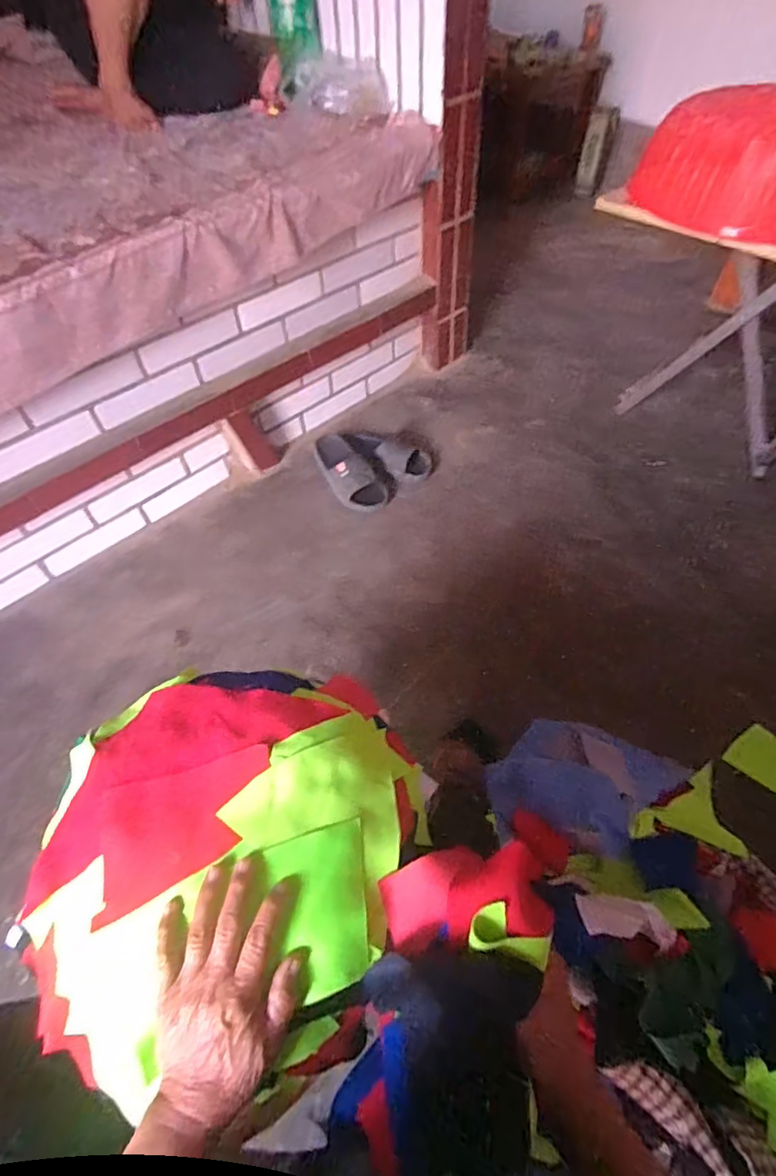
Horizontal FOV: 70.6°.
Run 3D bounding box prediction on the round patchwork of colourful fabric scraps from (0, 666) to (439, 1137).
[{"bbox_3d":[-0.142,0.227,0.497,0.333,0.064,0.330,-4,55,-1],"label":"round patchwork of colourful fabric scraps"}]

